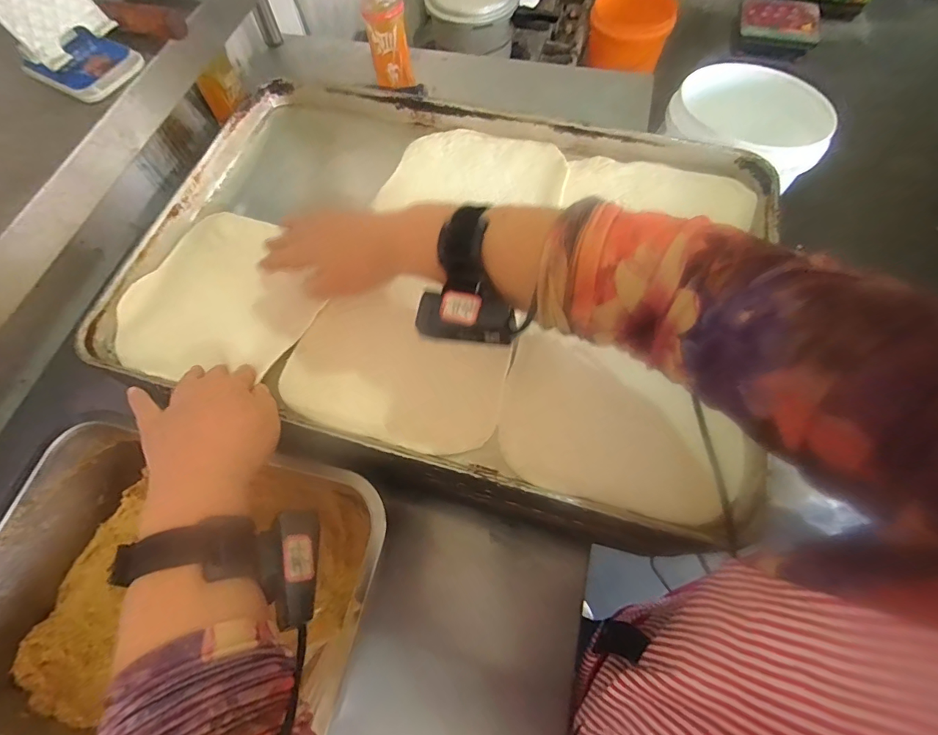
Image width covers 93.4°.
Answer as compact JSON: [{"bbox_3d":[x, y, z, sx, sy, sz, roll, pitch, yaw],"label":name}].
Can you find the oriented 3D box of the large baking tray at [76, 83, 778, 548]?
[{"bbox_3d":[-0.030,-0.109,0.433,0.589,0.053,0.413,12,67,8],"label":"large baking tray"}]

